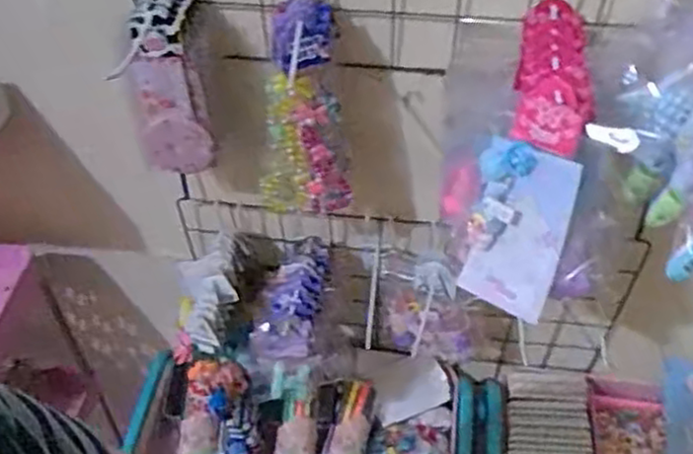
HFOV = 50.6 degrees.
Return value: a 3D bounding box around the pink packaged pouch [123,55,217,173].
[{"bbox_3d":[-0.161,-0.099,0.658,0.068,0.126,0.018,13,49,13],"label":"pink packaged pouch"}]

